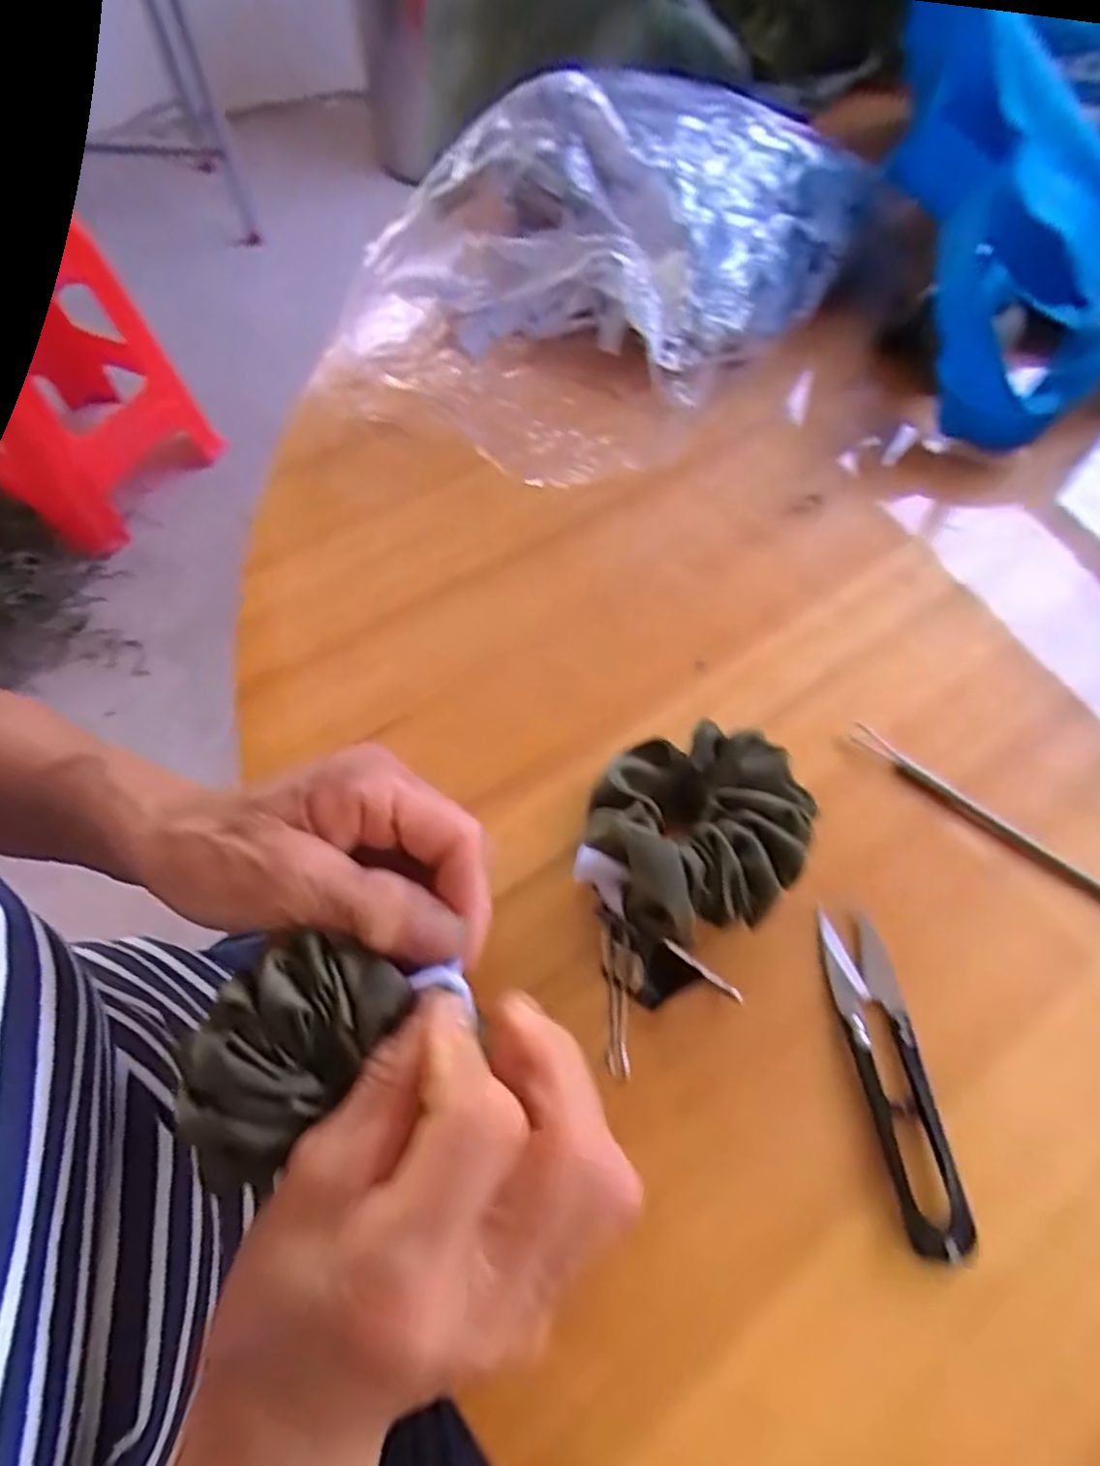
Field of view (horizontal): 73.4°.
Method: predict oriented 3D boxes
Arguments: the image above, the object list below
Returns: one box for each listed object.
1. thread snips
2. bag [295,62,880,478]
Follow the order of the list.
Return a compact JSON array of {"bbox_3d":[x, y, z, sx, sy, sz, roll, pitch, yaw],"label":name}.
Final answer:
[{"bbox_3d":[0.111,0.110,0.240,0.021,0.006,0.100,-5,59,-2],"label":"thread snips"},{"bbox_3d":[0.031,-0.285,0.441,0.238,0.098,0.310,29,63,17],"label":"bag"}]

